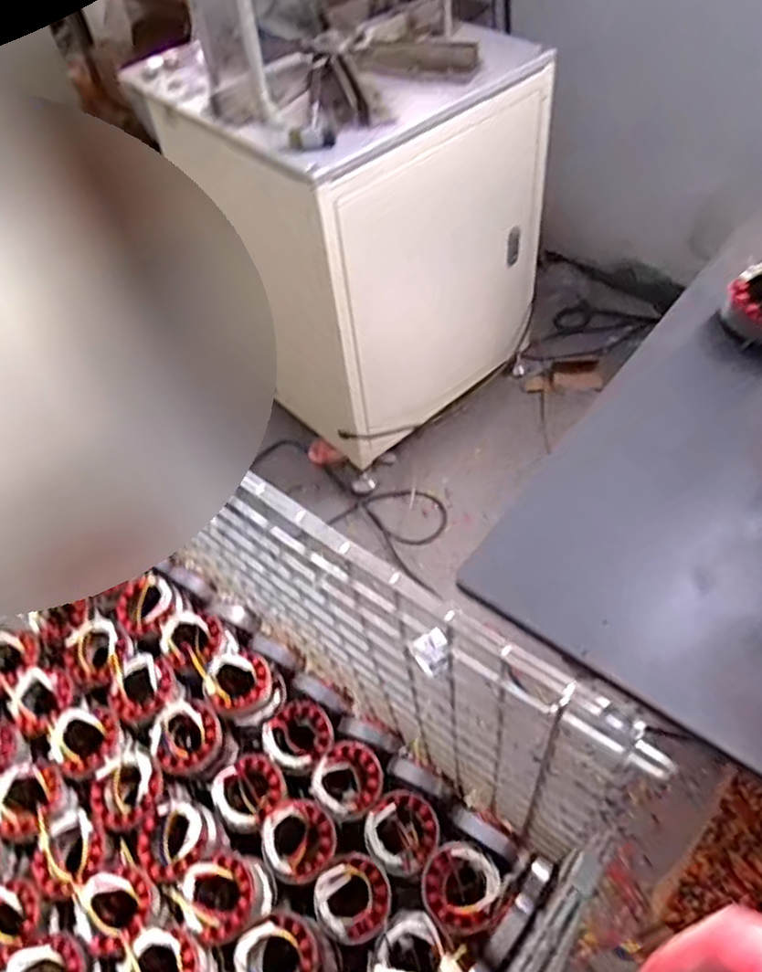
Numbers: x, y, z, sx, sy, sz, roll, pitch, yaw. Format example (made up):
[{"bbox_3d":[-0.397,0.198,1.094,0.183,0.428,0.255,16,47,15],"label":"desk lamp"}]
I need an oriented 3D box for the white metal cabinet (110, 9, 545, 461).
[{"bbox_3d":[-0.037,-0.543,1.471,0.548,0.636,0.579,-35,58,-19],"label":"white metal cabinet"}]

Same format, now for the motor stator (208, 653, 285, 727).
[{"bbox_3d":[-0.181,0.271,0.969,0.092,0.061,0.086,-3,53,4],"label":"motor stator"}]

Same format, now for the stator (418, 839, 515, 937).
[{"bbox_3d":[0.093,0.456,0.819,0.090,0.027,0.091,-3,53,4],"label":"stator"}]

